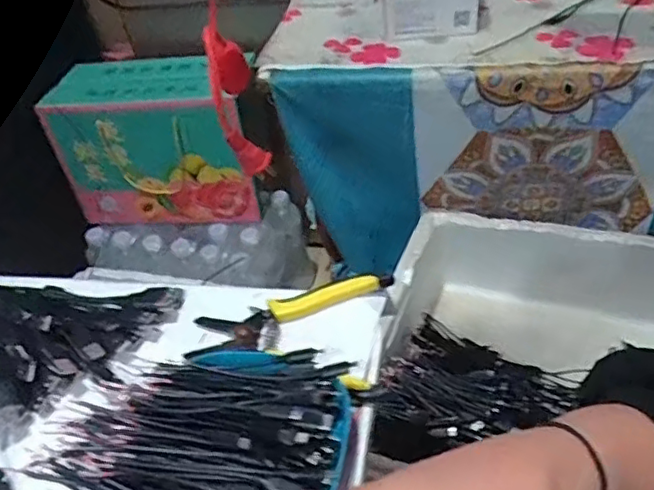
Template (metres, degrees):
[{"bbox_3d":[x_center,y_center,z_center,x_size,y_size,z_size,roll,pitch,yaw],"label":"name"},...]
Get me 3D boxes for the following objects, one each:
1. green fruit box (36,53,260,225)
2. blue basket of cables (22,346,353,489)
[{"bbox_3d":[-0.284,-0.175,1.057,0.312,0.245,0.138,0,42,9],"label":"green fruit box"},{"bbox_3d":[-0.073,0.121,0.392,0.172,0.049,0.148,16,47,25],"label":"blue basket of cables"}]

